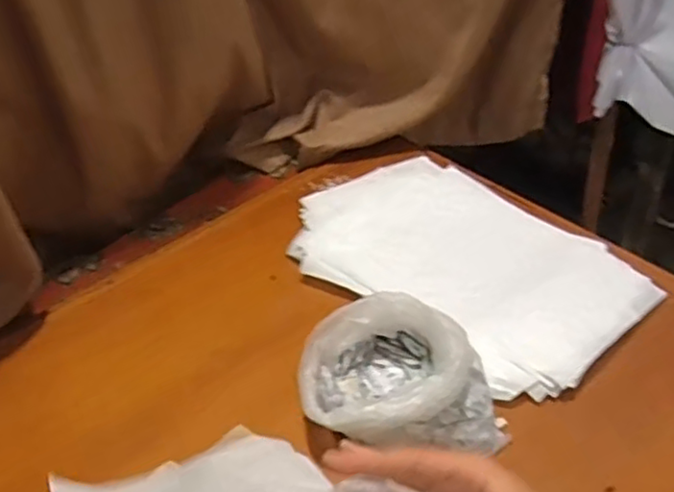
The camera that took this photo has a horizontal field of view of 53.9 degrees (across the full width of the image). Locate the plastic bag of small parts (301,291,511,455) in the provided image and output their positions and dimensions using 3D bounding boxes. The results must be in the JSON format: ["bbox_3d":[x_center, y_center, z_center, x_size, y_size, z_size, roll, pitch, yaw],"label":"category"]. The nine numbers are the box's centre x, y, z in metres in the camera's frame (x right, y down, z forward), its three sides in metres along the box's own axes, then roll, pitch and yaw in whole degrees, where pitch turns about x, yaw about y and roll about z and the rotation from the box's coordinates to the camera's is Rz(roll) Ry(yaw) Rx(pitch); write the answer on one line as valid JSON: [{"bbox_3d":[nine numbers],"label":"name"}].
[{"bbox_3d":[0.063,0.131,0.673,0.197,0.090,0.129,-3,42,2],"label":"plastic bag of small parts"}]

